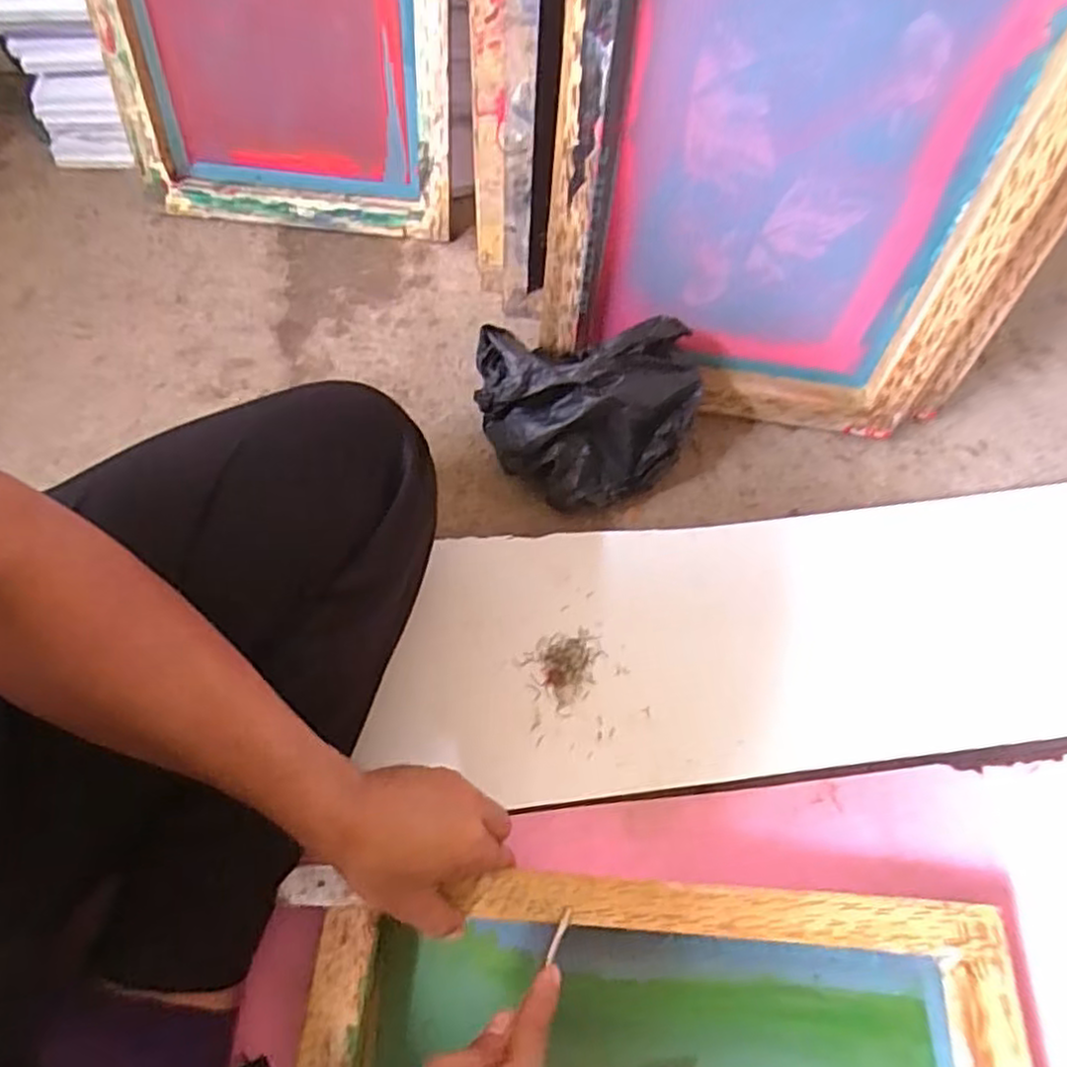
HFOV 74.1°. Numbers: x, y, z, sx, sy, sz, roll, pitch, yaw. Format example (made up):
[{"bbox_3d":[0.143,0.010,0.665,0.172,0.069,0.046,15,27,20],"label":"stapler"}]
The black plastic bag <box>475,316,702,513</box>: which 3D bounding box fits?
[{"bbox_3d":[0.055,-0.120,0.670,0.200,0.126,0.147,-11,63,-9],"label":"black plastic bag"}]

